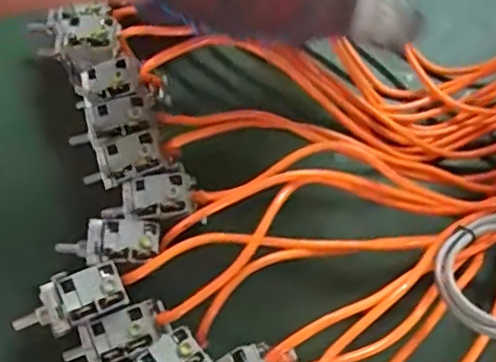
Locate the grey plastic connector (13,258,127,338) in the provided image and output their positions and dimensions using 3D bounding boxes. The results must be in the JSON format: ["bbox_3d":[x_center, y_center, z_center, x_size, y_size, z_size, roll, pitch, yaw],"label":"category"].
[{"bbox_3d":[-0.090,0.062,0.317,0.057,0.023,0.023,-25,67,-10],"label":"grey plastic connector"}]

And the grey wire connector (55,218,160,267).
[{"bbox_3d":[-0.077,0.034,0.344,0.057,0.016,0.024,-5,65,13],"label":"grey wire connector"}]

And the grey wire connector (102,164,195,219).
[{"bbox_3d":[-0.054,0.010,0.350,0.048,0.014,0.027,-10,66,-3],"label":"grey wire connector"}]

